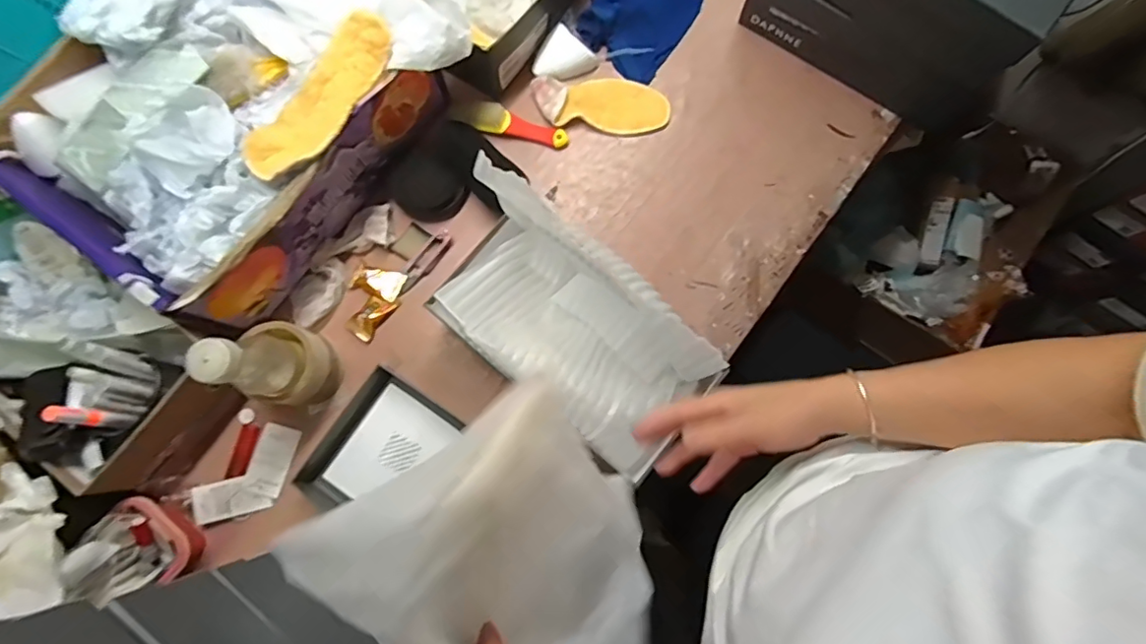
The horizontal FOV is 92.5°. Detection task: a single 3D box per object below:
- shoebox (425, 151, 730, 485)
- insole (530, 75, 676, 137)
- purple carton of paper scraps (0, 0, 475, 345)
[{"bbox_3d":[-0.009,-0.006,0.620,0.334,0.106,0.180,40,82,7],"label":"shoebox"},{"bbox_3d":[0.036,-0.283,0.717,0.177,0.016,0.065,3,97,-1],"label":"insole"},{"bbox_3d":[-0.374,-0.245,0.622,0.338,0.173,0.431,37,82,7],"label":"purple carton of paper scraps"}]

